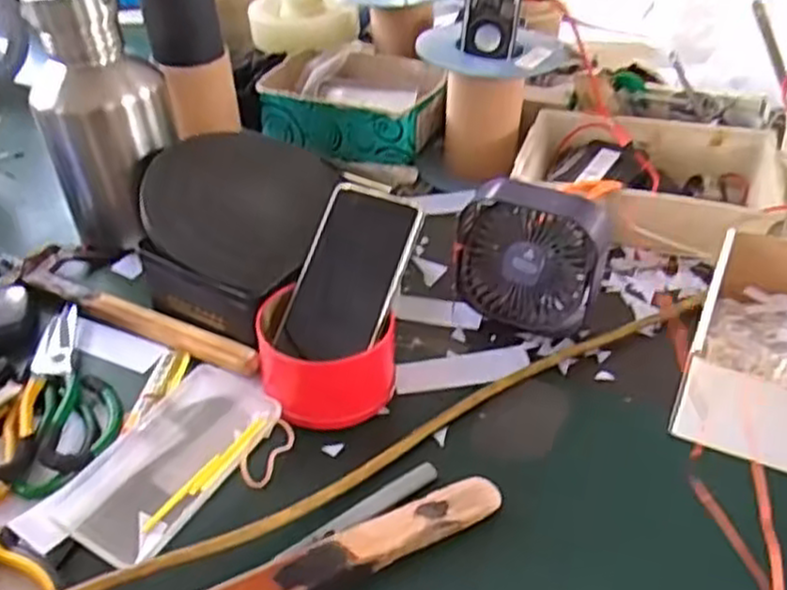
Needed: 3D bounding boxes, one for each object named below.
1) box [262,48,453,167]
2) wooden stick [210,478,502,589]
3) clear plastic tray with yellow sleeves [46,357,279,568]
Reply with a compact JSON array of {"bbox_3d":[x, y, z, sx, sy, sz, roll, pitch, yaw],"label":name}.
[{"bbox_3d":[-0.040,-0.238,0.903,0.217,0.064,0.164,17,43,23],"label":"box"},{"bbox_3d":[-0.059,0.170,0.436,0.274,0.018,0.034,-20,42,-20],"label":"wooden stick"},{"bbox_3d":[-0.152,0.113,0.520,0.082,0.019,0.160,17,43,23],"label":"clear plastic tray with yellow sleeves"}]

